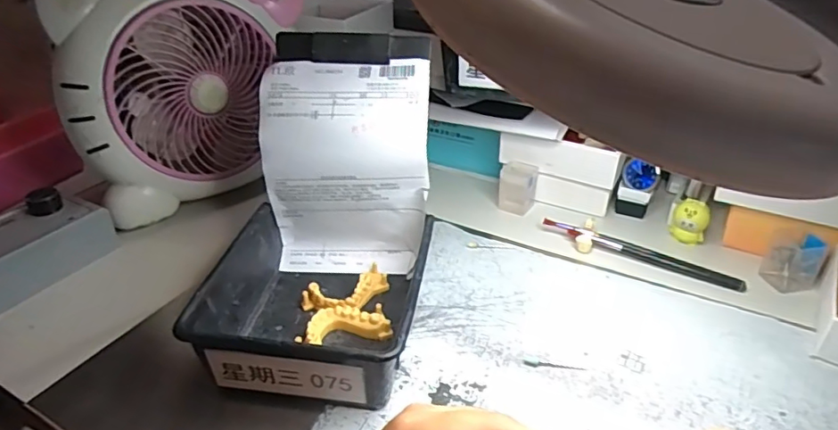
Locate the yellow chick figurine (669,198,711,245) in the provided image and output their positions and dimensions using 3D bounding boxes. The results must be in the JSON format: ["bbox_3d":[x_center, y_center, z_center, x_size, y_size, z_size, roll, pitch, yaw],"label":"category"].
[{"bbox_3d":[0.278,0.009,0.562,0.032,0.044,0.027,17,37,26],"label":"yellow chick figurine"}]

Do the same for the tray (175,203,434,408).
[{"bbox_3d":[-0.079,0.070,0.451,0.162,0.069,0.171,4,33,8],"label":"tray"}]

